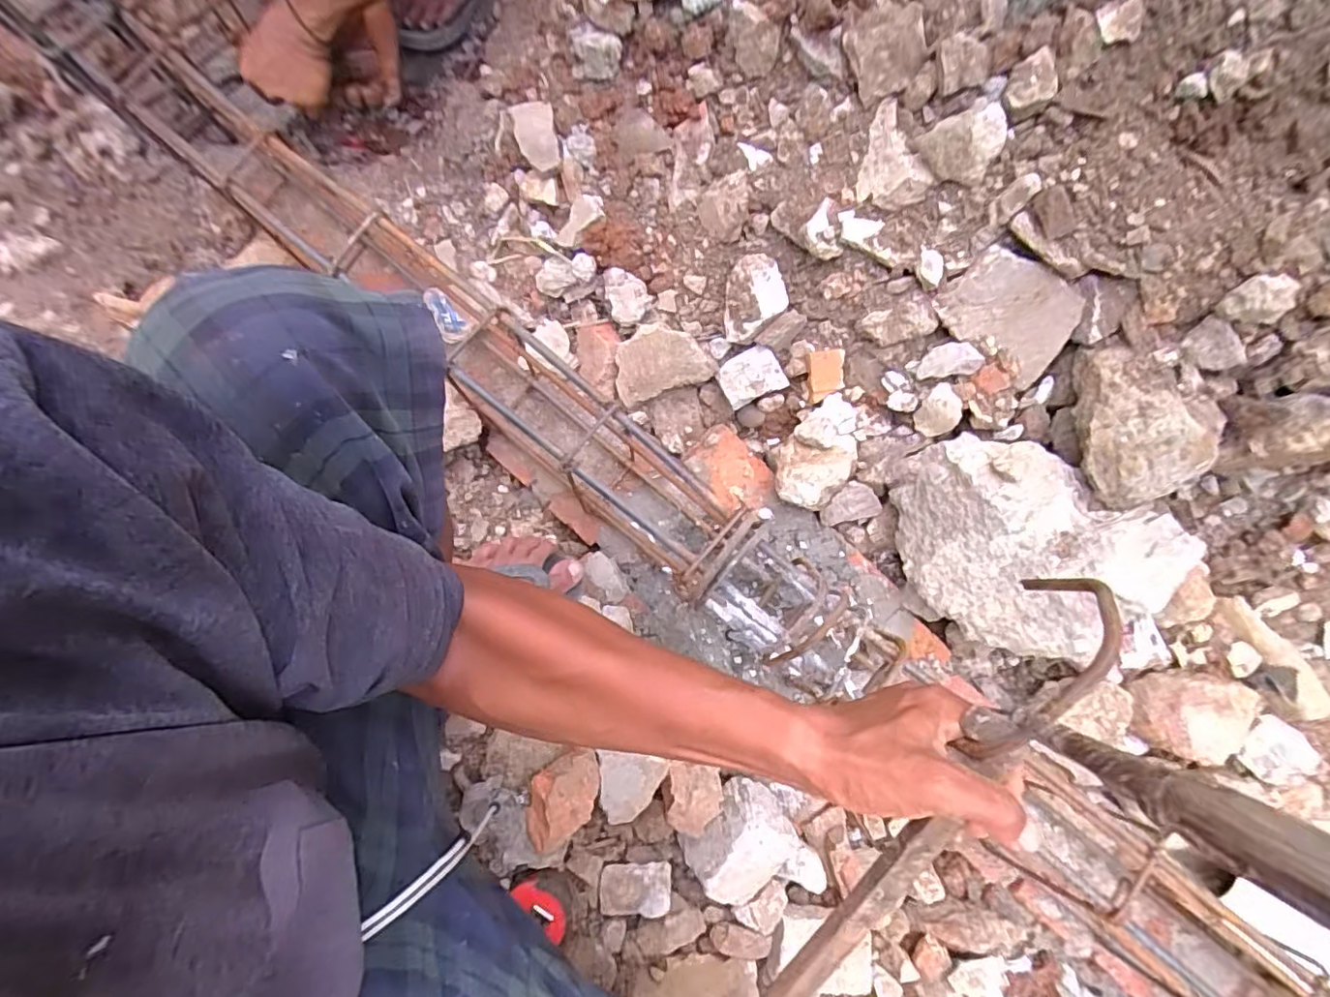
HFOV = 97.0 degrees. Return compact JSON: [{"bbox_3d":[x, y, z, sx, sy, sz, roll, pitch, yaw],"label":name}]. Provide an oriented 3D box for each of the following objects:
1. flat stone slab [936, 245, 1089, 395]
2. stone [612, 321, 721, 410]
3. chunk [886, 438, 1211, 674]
[{"bbox_3d":[0.377,-0.201,0.640,0.138,0.017,0.099,39,117,0],"label":"flat stone slab"},{"bbox_3d":[-0.006,-0.172,0.728,0.128,0.034,0.080,-13,112,27],"label":"stone"},{"bbox_3d":[0.376,0.055,0.632,0.254,0.127,0.182,35,80,6],"label":"chunk"}]

